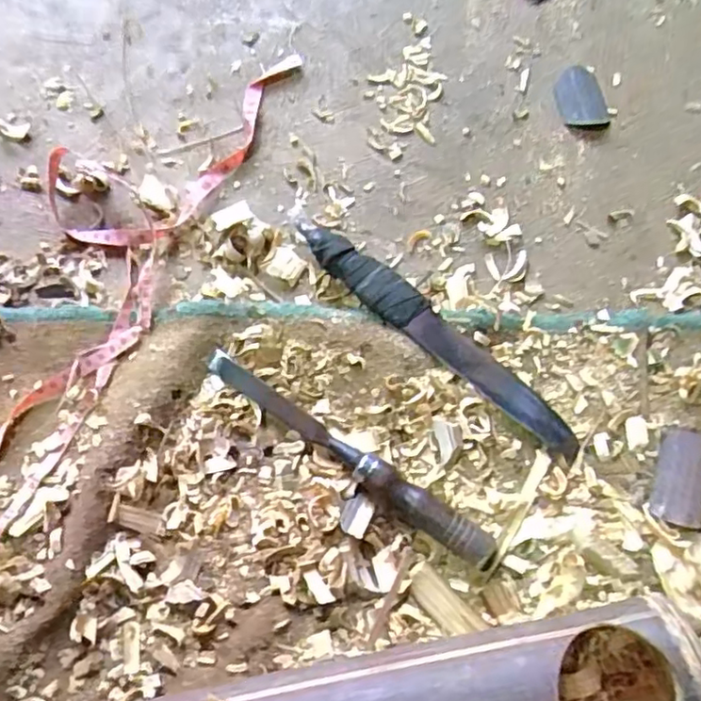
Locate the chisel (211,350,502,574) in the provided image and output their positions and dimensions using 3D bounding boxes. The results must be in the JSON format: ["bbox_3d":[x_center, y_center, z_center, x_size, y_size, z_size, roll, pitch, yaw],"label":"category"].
[{"bbox_3d":[-0.003,0.077,0.461,0.249,0.021,0.024,34,75,9],"label":"chisel"}]

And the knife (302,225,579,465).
[{"bbox_3d":[0.070,-0.011,0.488,0.260,0.022,0.036,39,76,10],"label":"knife"}]

